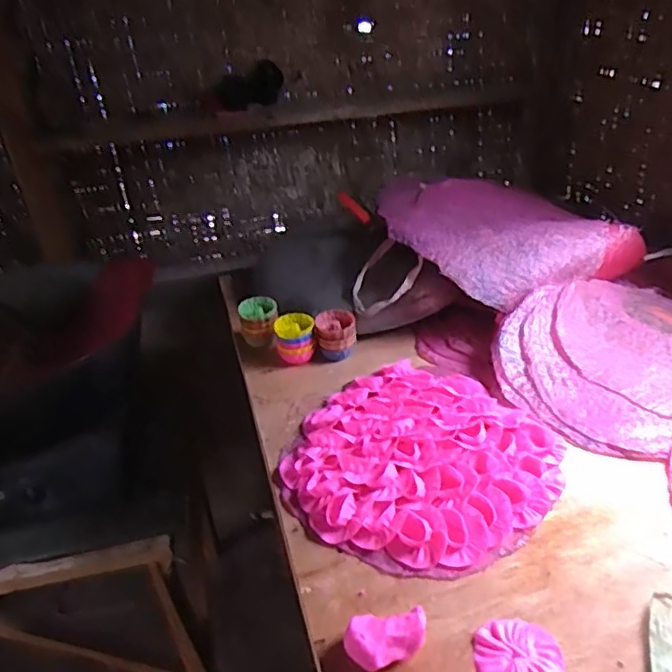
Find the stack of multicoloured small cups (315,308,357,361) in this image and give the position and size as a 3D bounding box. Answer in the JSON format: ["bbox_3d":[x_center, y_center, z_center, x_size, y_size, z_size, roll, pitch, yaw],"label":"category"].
[{"bbox_3d":[0.001,0.001,0.965,0.062,0.067,0.057,-6,31,-1],"label":"stack of multicoloured small cups"}]

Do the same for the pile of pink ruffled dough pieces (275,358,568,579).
[{"bbox_3d":[0.105,0.145,0.757,0.315,0.031,0.321,-4,31,2],"label":"pile of pink ruffled dough pieces"}]

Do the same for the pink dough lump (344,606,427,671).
[{"bbox_3d":[0.047,0.277,0.549,0.074,0.035,0.043,-8,31,-5],"label":"pink dough lump"}]

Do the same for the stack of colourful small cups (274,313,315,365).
[{"bbox_3d":[-0.063,0.006,0.955,0.059,0.069,0.056,-8,31,-5],"label":"stack of colourful small cups"}]

